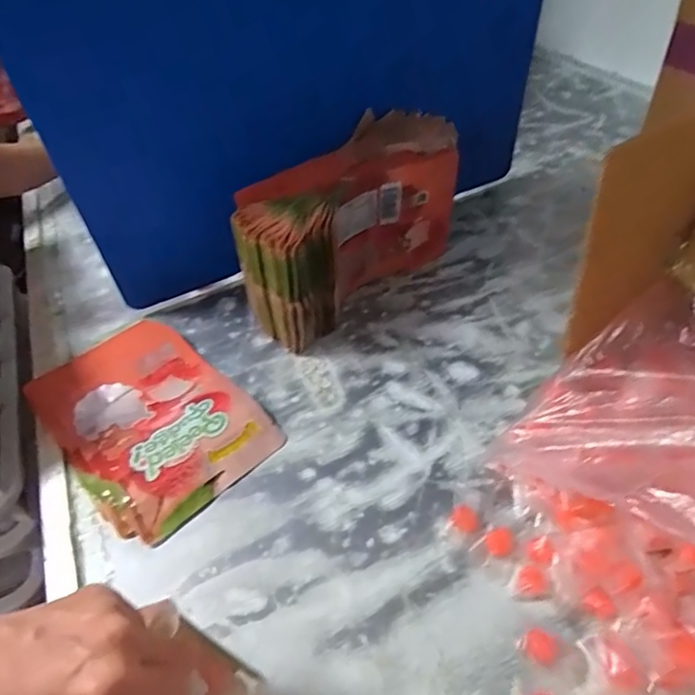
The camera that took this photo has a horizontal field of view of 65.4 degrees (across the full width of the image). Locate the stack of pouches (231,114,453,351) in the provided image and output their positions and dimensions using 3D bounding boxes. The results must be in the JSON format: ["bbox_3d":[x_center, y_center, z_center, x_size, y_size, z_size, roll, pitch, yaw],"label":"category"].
[{"bbox_3d":[0.010,-0.145,0.654,0.296,0.168,0.120,-36,52,-25],"label":"stack of pouches"}]

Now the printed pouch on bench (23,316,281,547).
[{"bbox_3d":[-0.213,0.069,0.573,0.171,0.022,0.264,-37,52,-26],"label":"printed pouch on bench"}]

